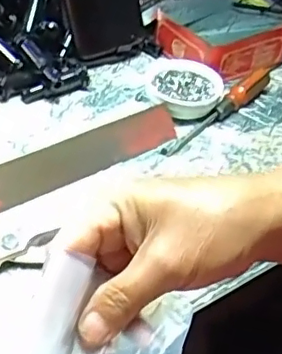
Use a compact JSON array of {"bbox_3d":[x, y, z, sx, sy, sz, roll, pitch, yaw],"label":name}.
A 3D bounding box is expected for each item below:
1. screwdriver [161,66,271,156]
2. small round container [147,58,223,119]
[{"bbox_3d":[0.075,-0.067,0.565,0.155,0.023,0.016,-31,55,-33],"label":"screwdriver"},{"bbox_3d":[0.041,-0.083,0.571,0.069,0.025,0.067,4,43,-3],"label":"small round container"}]

